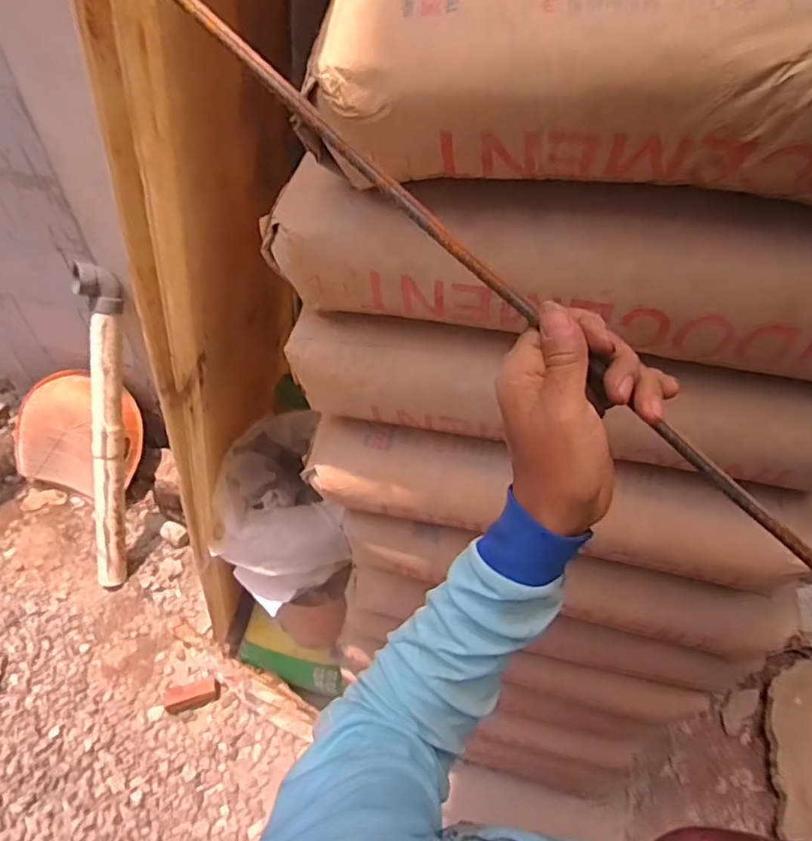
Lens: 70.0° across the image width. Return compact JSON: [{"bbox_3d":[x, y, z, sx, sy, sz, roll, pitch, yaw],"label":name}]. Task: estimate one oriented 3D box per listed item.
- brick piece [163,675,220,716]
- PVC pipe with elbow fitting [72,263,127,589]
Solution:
[{"bbox_3d":[-0.539,0.693,1.462,0.137,0.033,0.059,-14,48,-12],"label":"brick piece"},{"bbox_3d":[-0.805,0.045,1.560,0.111,0.894,0.080,6,14,7],"label":"PVC pipe with elbow fitting"}]

